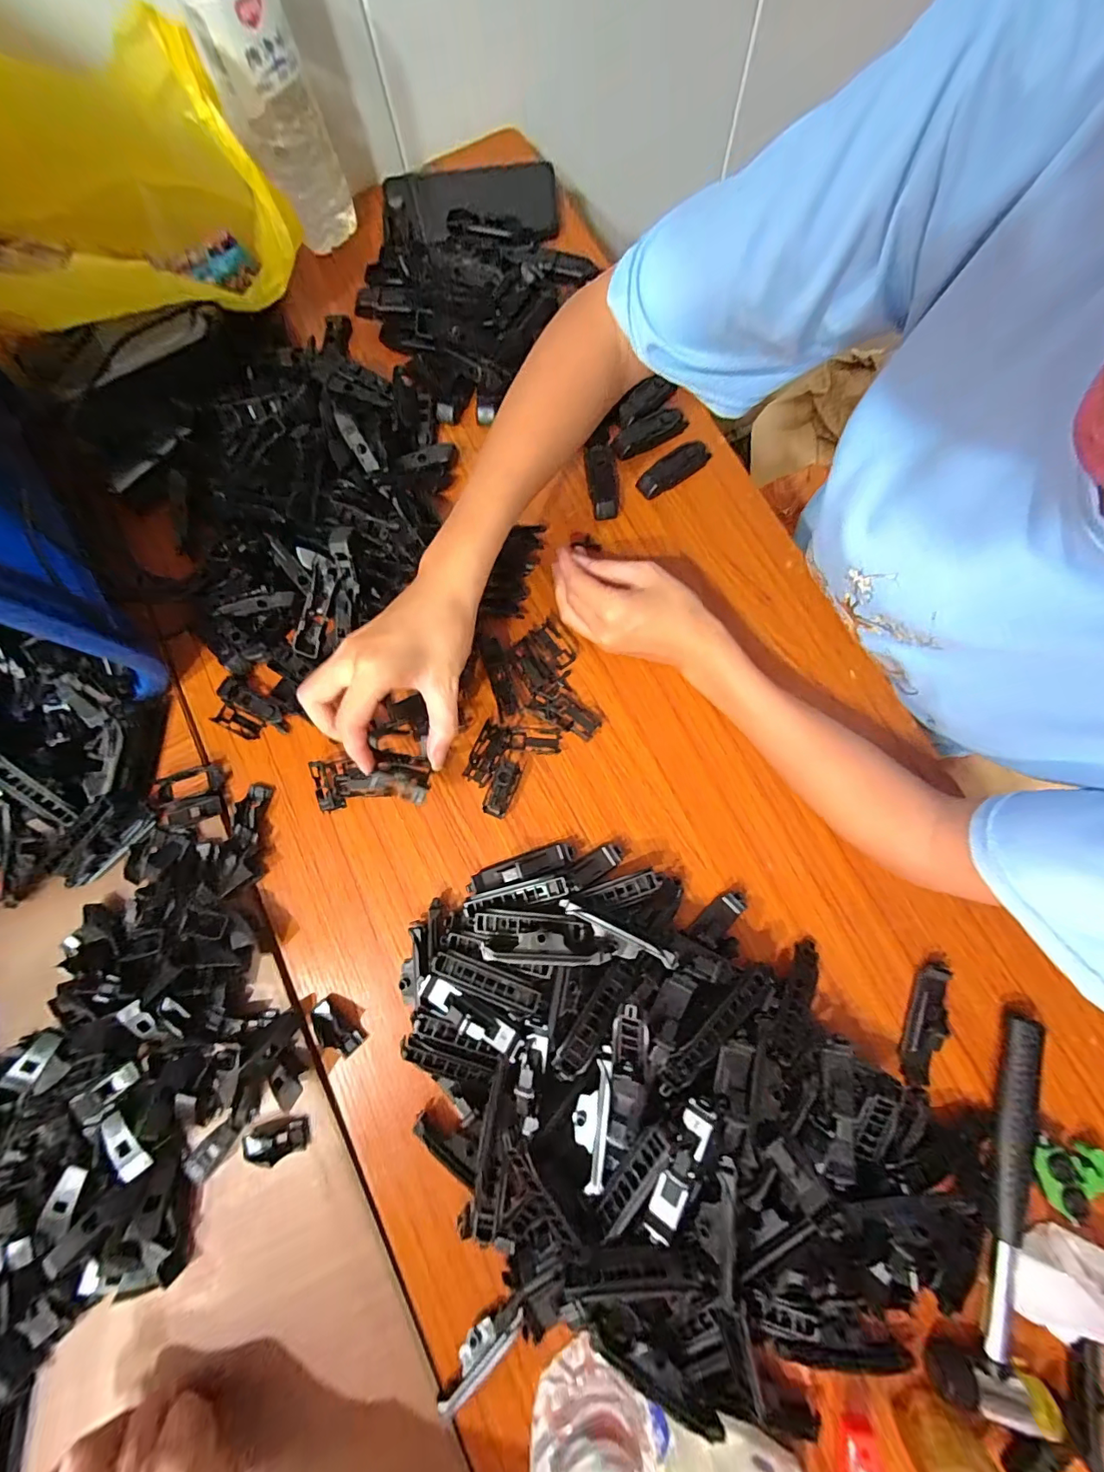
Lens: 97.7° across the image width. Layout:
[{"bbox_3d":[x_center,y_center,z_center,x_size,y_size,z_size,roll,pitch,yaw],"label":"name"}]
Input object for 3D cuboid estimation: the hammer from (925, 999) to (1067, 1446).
[{"bbox_3d":[0.292,0.293,0.301,0.064,0.026,0.214,22,81,5],"label":"hammer"}]

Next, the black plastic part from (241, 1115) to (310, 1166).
[{"bbox_3d":[-0.185,0.269,0.321,0.042,0.009,0.022,-14,80,-1],"label":"black plastic part"}]

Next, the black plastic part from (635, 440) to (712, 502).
[{"bbox_3d":[0.102,-0.222,0.402,0.064,0.012,0.025,-37,81,-5],"label":"black plastic part"}]

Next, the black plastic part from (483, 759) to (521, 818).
[{"bbox_3d":[-0.038,0.039,0.363,0.018,0.015,0.042,19,81,5],"label":"black plastic part"}]

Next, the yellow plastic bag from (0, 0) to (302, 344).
[{"bbox_3d":[-0.340,-0.378,0.303,0.268,0.202,0.154,-21,80,-3],"label":"yellow plastic bag"}]

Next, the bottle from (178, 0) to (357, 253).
[{"bbox_3d":[-0.224,-0.513,0.364,0.072,0.209,0.076,-21,80,-3],"label":"bottle"}]

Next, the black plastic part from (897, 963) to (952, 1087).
[{"bbox_3d":[0.249,0.191,0.321,0.018,0.019,0.077,17,80,4],"label":"black plastic part"}]

